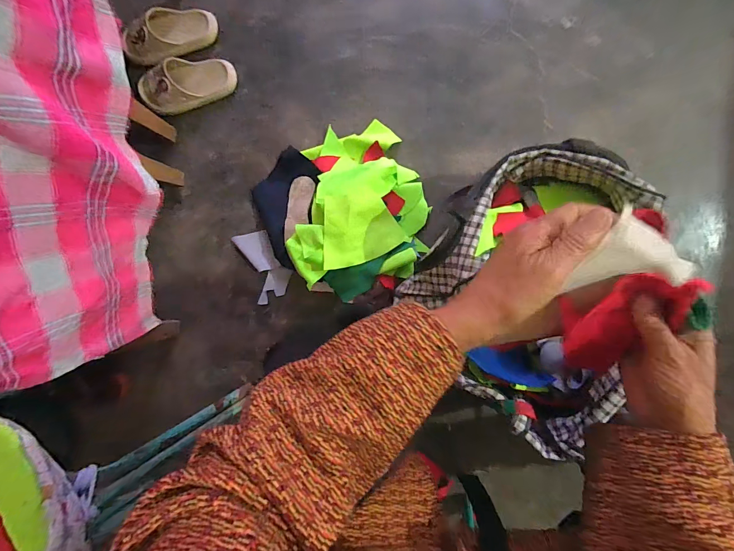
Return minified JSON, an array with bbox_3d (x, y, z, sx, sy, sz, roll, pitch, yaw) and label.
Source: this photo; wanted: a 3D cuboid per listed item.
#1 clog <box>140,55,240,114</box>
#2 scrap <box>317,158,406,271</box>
[{"bbox_3d":[-0.408,-0.426,0.773,0.214,0.060,0.098,-10,90,8],"label":"clog"},{"bbox_3d":[-0.015,-0.131,0.701,0.168,0.062,0.218,-8,90,7],"label":"scrap"}]

